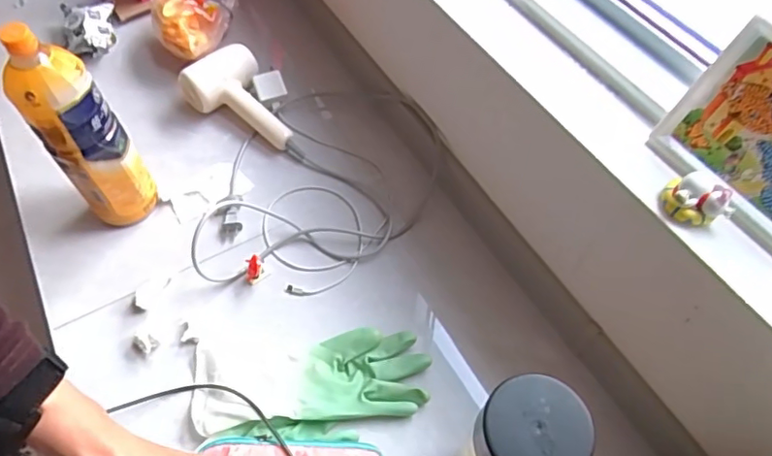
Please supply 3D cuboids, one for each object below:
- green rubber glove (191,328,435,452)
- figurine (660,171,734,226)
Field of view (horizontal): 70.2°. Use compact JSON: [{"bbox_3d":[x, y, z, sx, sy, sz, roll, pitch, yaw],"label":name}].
[{"bbox_3d":[-0.093,0.190,0.649,0.271,0.024,0.122,-3,57,-1],"label":"green rubber glove"},{"bbox_3d":[0.273,-0.025,0.482,0.053,0.031,0.036,34,63,21],"label":"figurine"}]

